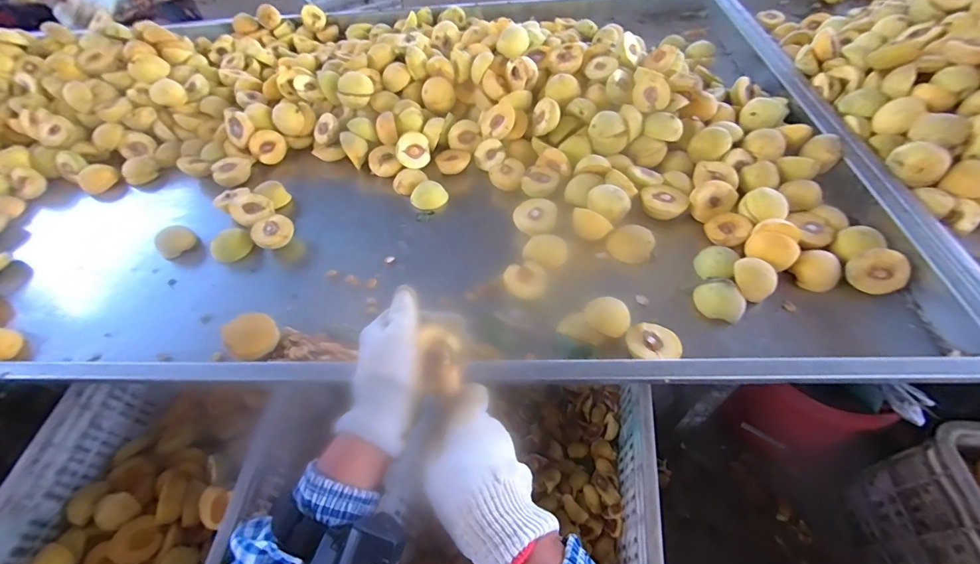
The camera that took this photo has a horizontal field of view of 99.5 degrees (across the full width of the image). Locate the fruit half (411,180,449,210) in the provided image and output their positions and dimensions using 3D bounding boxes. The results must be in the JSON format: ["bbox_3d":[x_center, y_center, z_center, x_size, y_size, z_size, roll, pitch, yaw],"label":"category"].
[{"bbox_3d":[-0.105,-0.148,0.710,0.057,0.024,0.048,9,54,11],"label":"fruit half"}]

